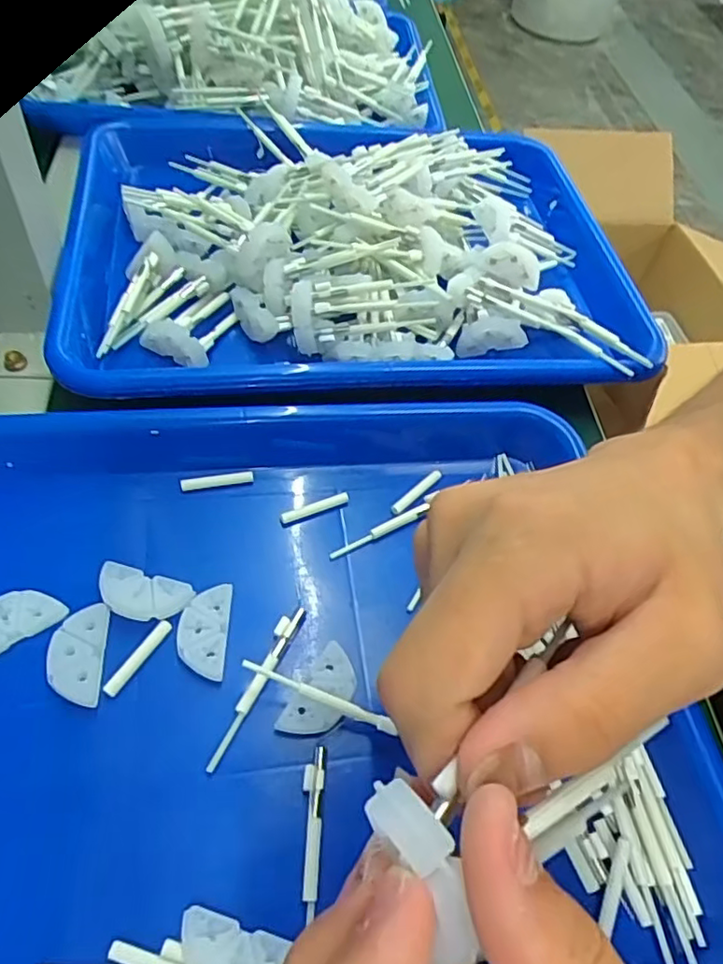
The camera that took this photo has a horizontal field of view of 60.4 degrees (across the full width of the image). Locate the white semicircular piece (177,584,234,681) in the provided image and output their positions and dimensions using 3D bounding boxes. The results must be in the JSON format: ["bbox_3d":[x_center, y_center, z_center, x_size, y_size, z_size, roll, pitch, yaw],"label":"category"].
[{"bbox_3d":[-0.064,0.059,0.251,0.019,0.004,0.038,4,55,-5],"label":"white semicircular piece"}]

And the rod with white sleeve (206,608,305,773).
[{"bbox_3d":[-0.041,0.078,0.242,0.007,0.004,0.068,23,55,9],"label":"rod with white sleeve"}]

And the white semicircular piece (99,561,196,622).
[{"bbox_3d":[-0.090,0.046,0.254,0.037,0.005,0.020,15,54,3],"label":"white semicircular piece"}]

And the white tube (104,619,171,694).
[{"bbox_3d":[-0.087,0.068,0.244,0.005,0.004,0.034,29,56,13],"label":"white tube"}]

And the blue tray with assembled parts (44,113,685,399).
[{"bbox_3d":[-0.002,-0.153,0.387,0.349,0.064,0.250,-4,56,-11],"label":"blue tray with assembled parts"}]

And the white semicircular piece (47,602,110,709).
[{"bbox_3d":[-0.109,0.066,0.239,0.019,0.005,0.037,0,55,-8],"label":"white semicircular piece"}]

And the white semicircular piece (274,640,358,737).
[{"bbox_3d":[-0.014,0.082,0.241,0.020,0.004,0.039,29,56,12],"label":"white semicircular piece"}]

